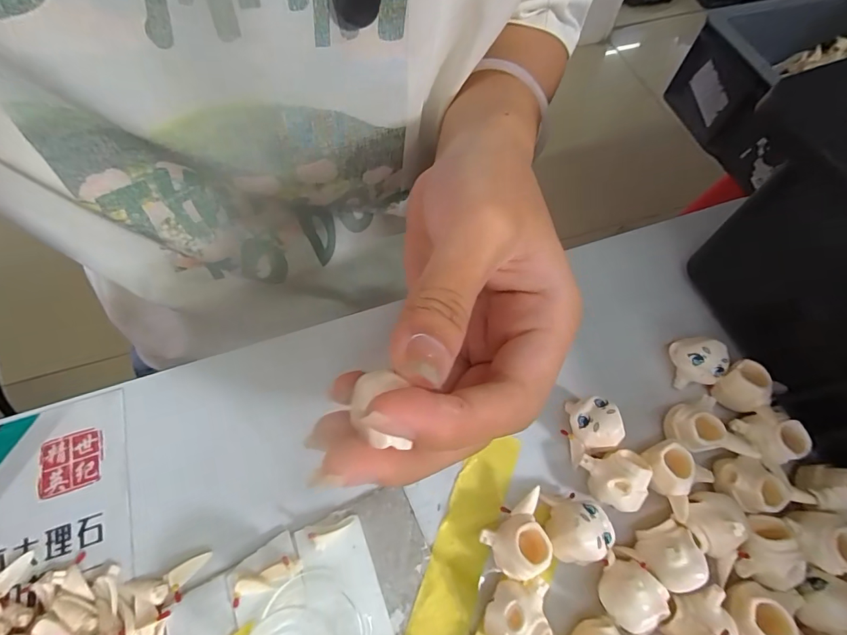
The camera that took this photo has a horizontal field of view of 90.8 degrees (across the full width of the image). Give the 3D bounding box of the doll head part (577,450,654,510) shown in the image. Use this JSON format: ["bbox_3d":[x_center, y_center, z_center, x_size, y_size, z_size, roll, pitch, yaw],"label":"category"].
[{"bbox_3d":[0.070,0.059,0.152,0.018,0.016,0.020,-3,65,-3],"label":"doll head part"}]

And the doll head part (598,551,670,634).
[{"bbox_3d":[0.070,0.091,0.136,0.019,0.016,0.019,0,65,-1],"label":"doll head part"}]

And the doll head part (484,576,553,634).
[{"bbox_3d":[0.030,0.097,0.135,0.018,0.016,0.022,7,65,2],"label":"doll head part"}]

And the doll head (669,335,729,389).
[{"bbox_3d":[0.114,0.018,0.174,0.014,0.020,0.018,-3,65,-2],"label":"doll head"}]

